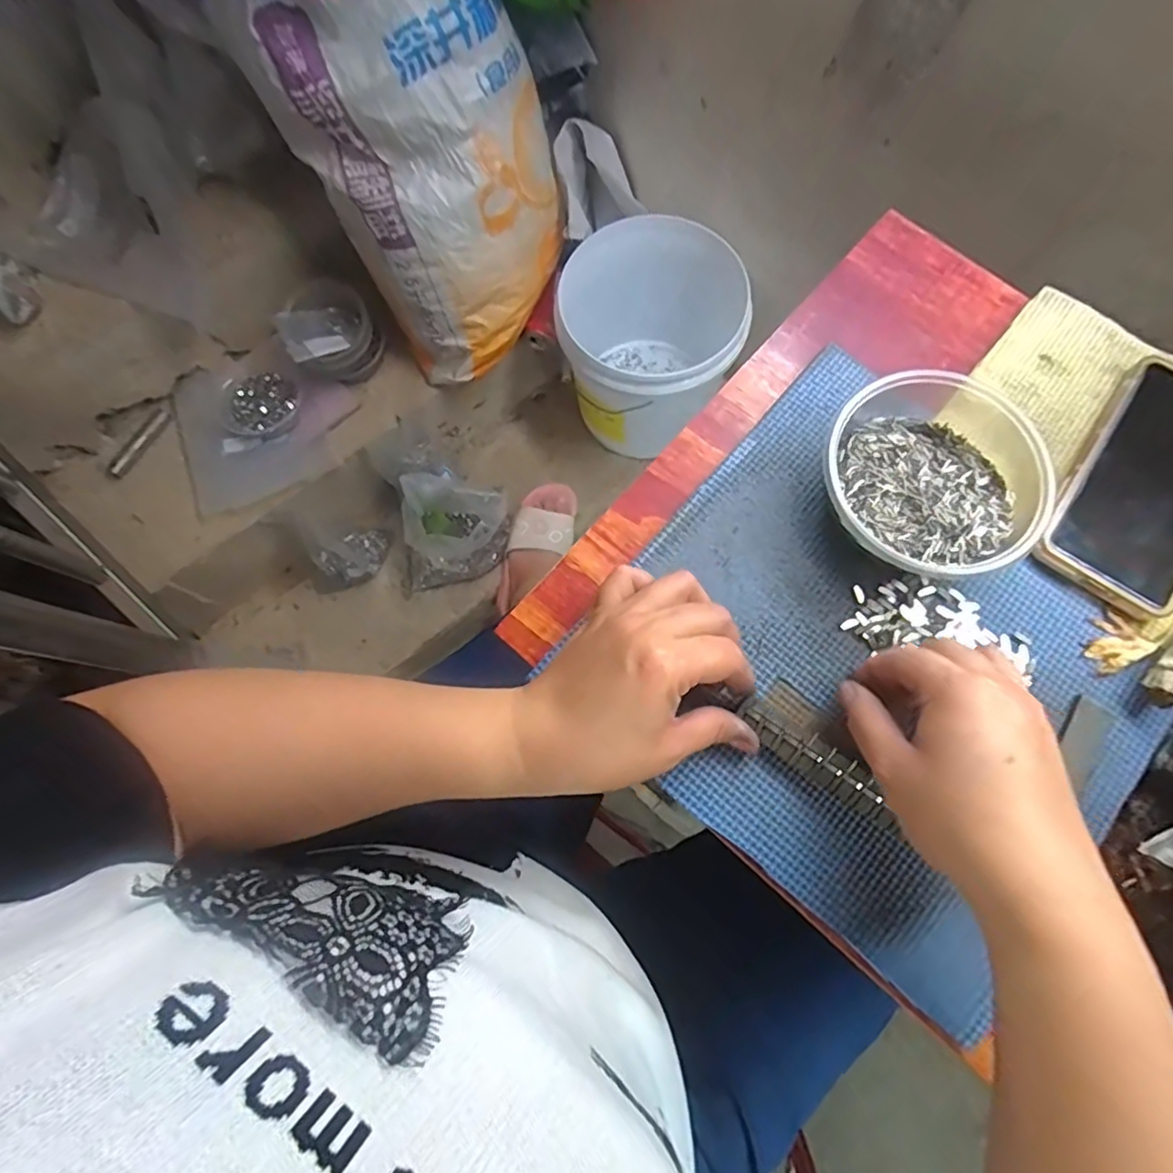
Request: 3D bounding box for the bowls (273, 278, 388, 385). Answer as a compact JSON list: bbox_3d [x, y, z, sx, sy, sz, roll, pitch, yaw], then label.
[{"bbox_3d":[-0.363,-0.356,0.889,0.120,0.104,0.113,0,75,0],"label":"bowls"}]

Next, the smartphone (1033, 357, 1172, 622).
[{"bbox_3d":[0.324,-0.061,0.354,0.076,0.012,0.157,36,78,9],"label":"smartphone"}]

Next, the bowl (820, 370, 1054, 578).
[{"bbox_3d":[0.184,-0.060,0.342,0.113,0.048,0.118,-6,75,-2],"label":"bowl"}]

